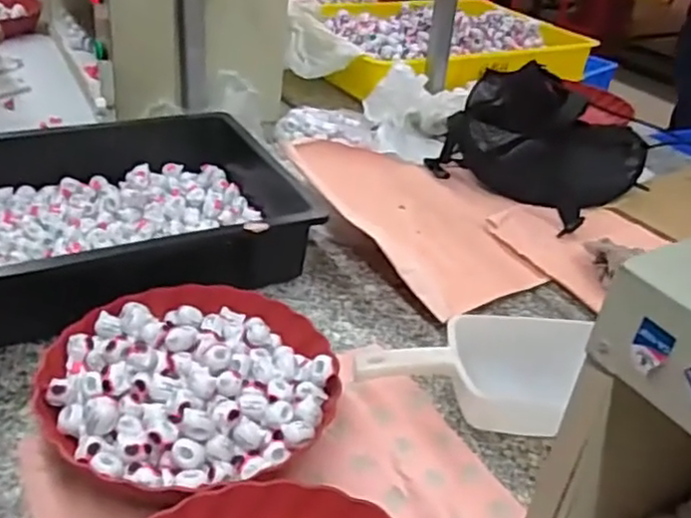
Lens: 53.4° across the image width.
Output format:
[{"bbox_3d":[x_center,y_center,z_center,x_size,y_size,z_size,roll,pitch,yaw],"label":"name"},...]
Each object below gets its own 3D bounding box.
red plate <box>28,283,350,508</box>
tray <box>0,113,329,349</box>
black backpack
[{"bbox_3d":[-0.130,0.106,0.598,0.237,0.050,0.233,5,32,-3],"label":"red plate"},{"bbox_3d":[-0.284,-0.048,0.781,0.454,0.095,0.315,-11,36,-26],"label":"tray"},{"bbox_3d":[0.305,-0.192,1.056,0.262,0.149,0.239,29,38,32],"label":"black backpack"}]

